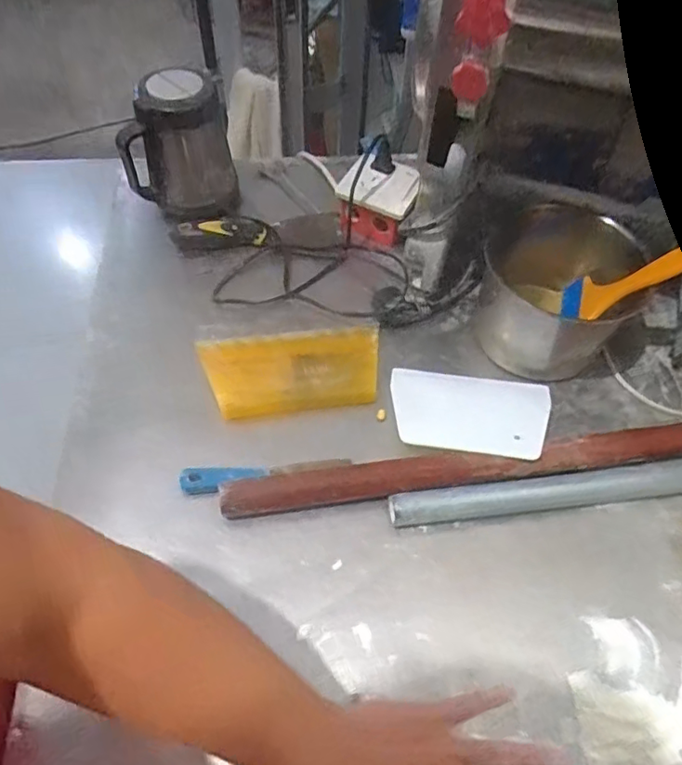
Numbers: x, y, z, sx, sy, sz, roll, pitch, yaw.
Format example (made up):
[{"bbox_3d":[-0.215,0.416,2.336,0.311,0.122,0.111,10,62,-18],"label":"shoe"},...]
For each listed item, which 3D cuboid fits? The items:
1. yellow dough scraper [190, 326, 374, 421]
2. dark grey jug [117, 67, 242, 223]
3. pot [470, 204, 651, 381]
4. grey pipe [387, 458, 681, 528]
[{"bbox_3d":[-0.049,-0.012,0.565,0.172,0.010,0.092,-4,56,-4],"label":"yellow dough scraper"},{"bbox_3d":[-0.185,-0.259,0.650,0.118,0.136,0.087,-14,57,-10],"label":"dark grey jug"},{"bbox_3d":[0.219,-0.089,0.601,0.152,0.103,0.149,11,57,6],"label":"pot"},{"bbox_3d":[0.189,0.094,0.499,0.295,0.020,0.030,-5,56,-5],"label":"grey pipe"}]

